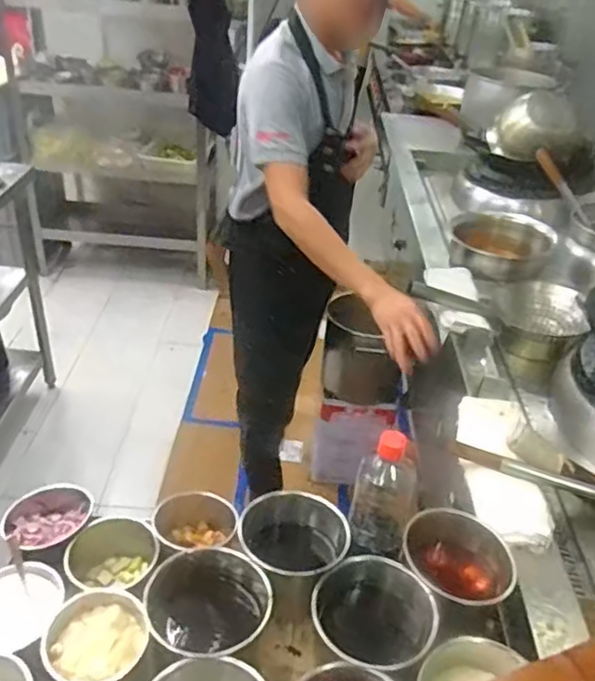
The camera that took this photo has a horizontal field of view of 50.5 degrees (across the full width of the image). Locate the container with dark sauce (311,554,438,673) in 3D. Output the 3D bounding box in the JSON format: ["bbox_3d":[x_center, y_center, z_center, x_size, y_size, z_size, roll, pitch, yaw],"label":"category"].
[{"bbox_3d":[0.088,0.366,0.792,0.148,0.129,0.131,17,36,17],"label":"container with dark sauce"}]

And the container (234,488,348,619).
[{"bbox_3d":[-0.010,0.291,0.883,0.144,0.109,0.129,27,39,28],"label":"container"}]

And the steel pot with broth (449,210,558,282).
[{"bbox_3d":[0.521,-0.252,1.621,0.251,0.098,0.246,4,34,-3],"label":"steel pot with broth"}]

